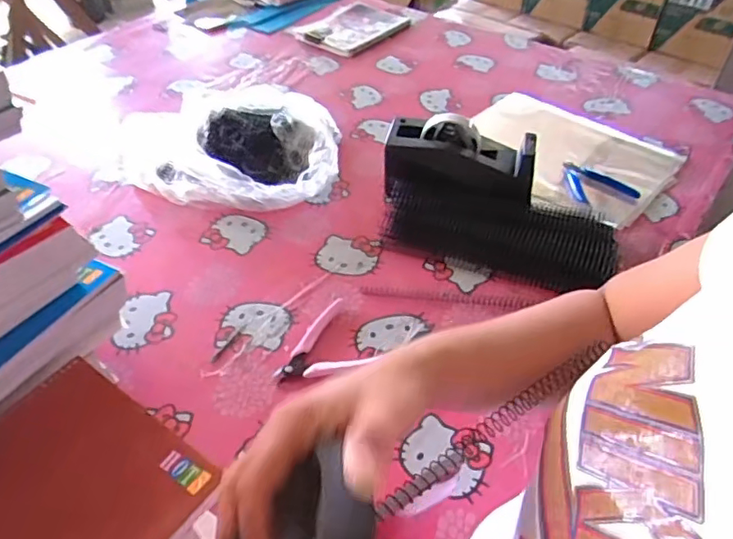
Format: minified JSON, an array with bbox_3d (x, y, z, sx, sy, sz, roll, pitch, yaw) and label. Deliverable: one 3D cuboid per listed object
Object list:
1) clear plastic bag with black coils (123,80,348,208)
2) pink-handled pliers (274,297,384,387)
[{"bbox_3d":[-0.221,-0.197,0.869,0.380,0.060,0.256,9,47,9],"label":"clear plastic bag with black coils"},{"bbox_3d":[-0.052,0.088,0.621,0.112,0.011,0.092,-27,52,-23],"label":"pink-handled pliers"}]

